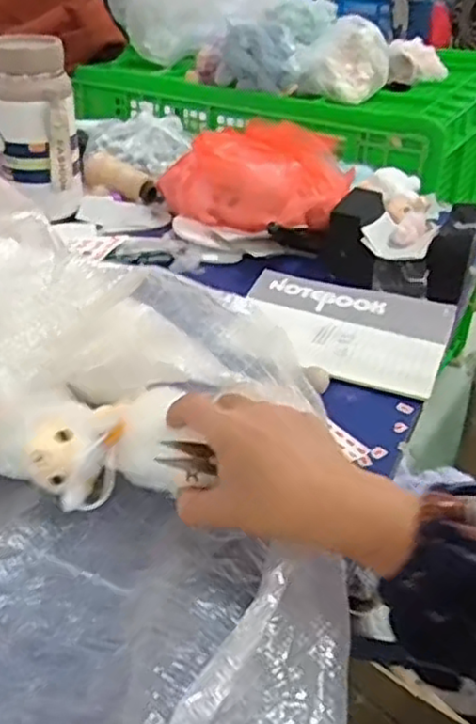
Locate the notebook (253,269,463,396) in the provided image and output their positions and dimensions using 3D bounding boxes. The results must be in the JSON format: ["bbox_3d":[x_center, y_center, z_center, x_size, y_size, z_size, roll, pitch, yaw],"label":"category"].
[{"bbox_3d":[0.097,-0.035,0.669,0.196,0.022,0.149,15,36,18],"label":"notebook"}]

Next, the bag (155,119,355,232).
[{"bbox_3d":[0.018,-0.218,0.832,0.214,0.109,0.118,1,34,-3],"label":"bag"}]

